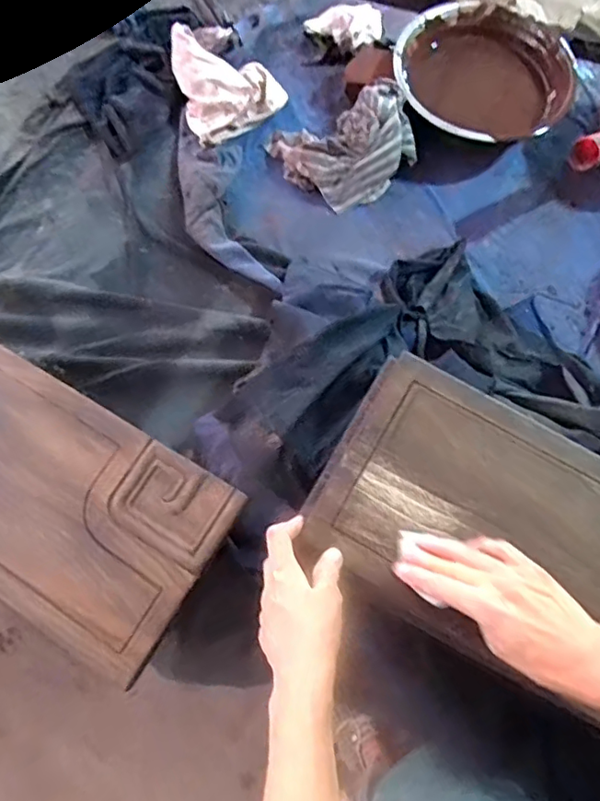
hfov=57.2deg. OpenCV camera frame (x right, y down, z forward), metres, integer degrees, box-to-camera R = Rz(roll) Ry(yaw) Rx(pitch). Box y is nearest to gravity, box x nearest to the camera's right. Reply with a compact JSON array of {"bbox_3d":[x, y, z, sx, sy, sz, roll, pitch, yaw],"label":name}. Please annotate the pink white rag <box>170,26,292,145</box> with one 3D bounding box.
[{"bbox_3d":[-0.121,-0.474,0.811,0.146,0.064,0.164,-33,75,-11],"label":"pink white rag"}]

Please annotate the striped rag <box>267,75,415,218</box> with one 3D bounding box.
[{"bbox_3d":[0.061,-0.355,0.769,0.181,0.077,0.146,-16,72,-5],"label":"striped rag"}]

